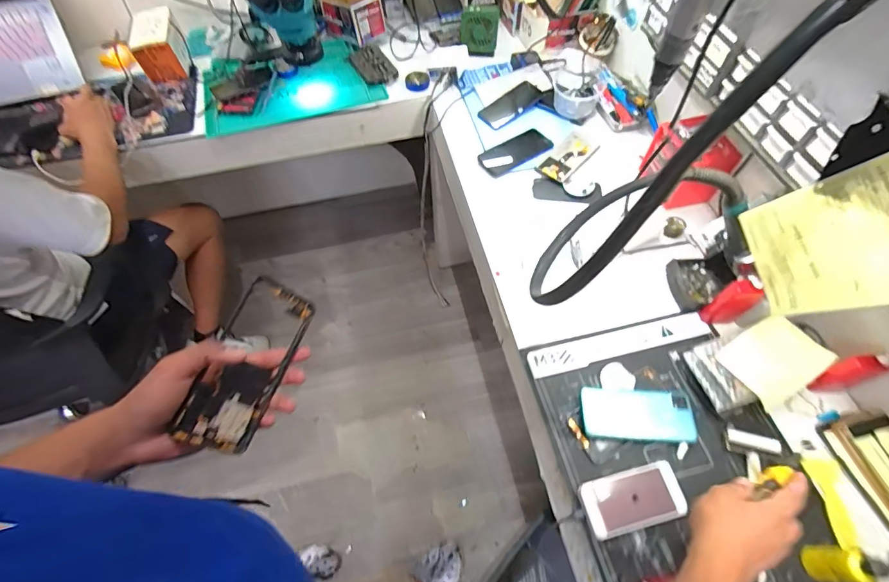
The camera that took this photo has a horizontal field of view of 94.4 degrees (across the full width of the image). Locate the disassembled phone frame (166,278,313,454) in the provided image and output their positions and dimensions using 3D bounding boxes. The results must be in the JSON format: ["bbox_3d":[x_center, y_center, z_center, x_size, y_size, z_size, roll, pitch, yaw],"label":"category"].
[{"bbox_3d":[-0.199,0.074,0.419,0.010,0.074,0.167,0,62,46],"label":"disassembled phone frame"}]

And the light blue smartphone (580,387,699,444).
[{"bbox_3d":[0.294,0.188,0.629,0.161,0.017,0.080,2,60,2],"label":"light blue smartphone"}]

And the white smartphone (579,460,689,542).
[{"bbox_3d":[0.262,0.288,0.571,0.133,0.013,0.071,-12,60,-6],"label":"white smartphone"}]

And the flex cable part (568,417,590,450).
[{"bbox_3d":[0.202,0.215,0.622,0.012,0.005,0.047,-28,58,-4],"label":"flex cable part"}]

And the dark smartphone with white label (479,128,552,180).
[{"bbox_3d":[0.162,-0.318,0.946,0.174,0.010,0.079,-29,72,-9],"label":"dark smartphone with white label"}]

